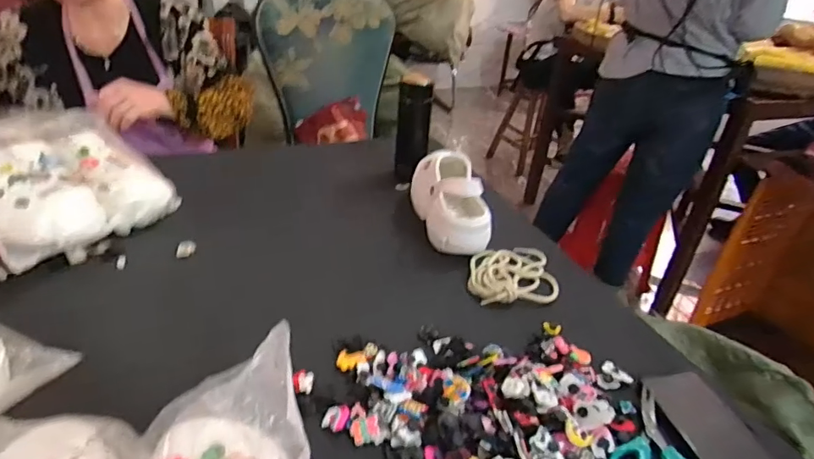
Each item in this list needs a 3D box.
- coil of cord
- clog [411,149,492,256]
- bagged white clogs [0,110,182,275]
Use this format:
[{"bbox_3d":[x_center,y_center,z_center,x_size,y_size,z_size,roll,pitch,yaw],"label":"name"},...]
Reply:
[{"bbox_3d":[0.152,0.059,0.720,0.124,0.024,0.146,4,32,-3],"label":"coil of cord"},{"bbox_3d":[0.070,-0.056,0.799,0.083,0.101,0.195,-2,33,-12],"label":"clog"},{"bbox_3d":[-0.534,-0.075,0.741,0.303,0.132,0.244,24,36,27],"label":"bagged white clogs"}]

